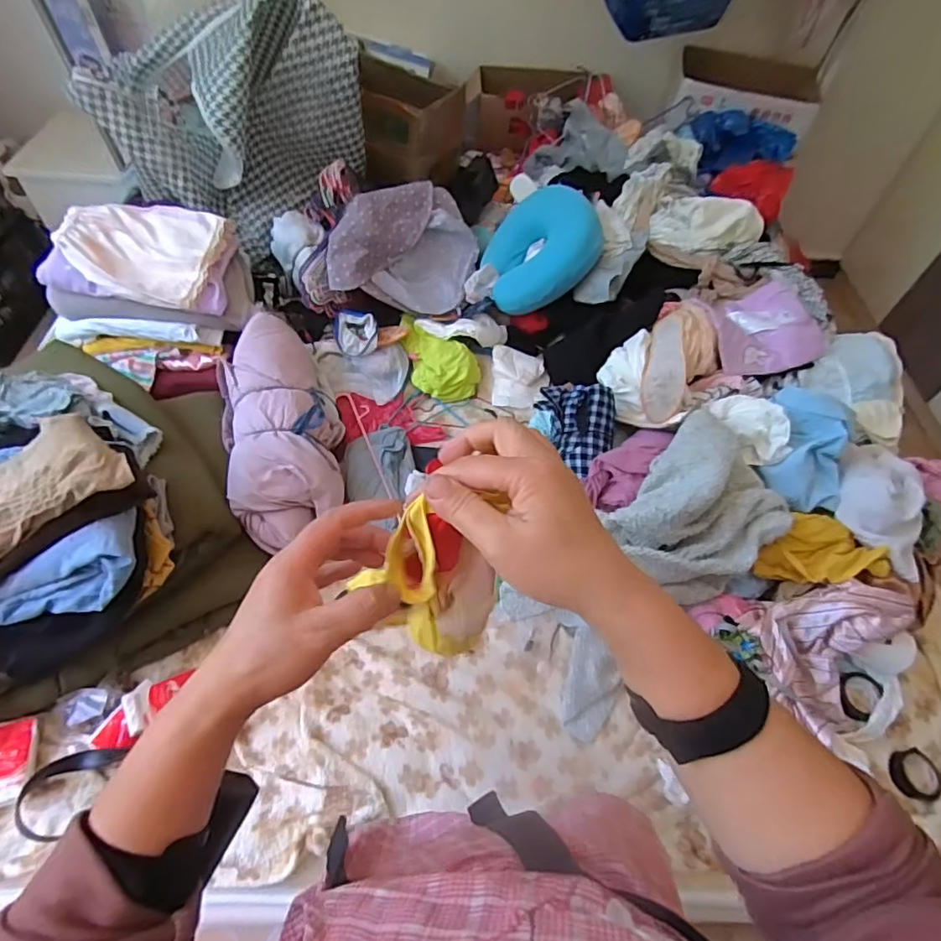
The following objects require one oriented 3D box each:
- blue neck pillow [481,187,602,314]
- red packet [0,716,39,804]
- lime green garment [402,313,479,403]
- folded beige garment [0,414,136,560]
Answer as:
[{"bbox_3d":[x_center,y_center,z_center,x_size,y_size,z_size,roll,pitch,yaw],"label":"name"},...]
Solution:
[{"bbox_3d":[0.167,-0.500,1.262,0.095,0.270,0.286,22,41,-47],"label":"blue neck pillow"},{"bbox_3d":[-0.612,0.384,0.725,0.062,0.029,0.100,-7,56,-9],"label":"red packet"},{"bbox_3d":[-0.066,-0.252,1.205,0.140,0.052,0.232,-13,57,-13],"label":"lime green garment"},{"bbox_3d":[-0.549,0.023,0.656,0.244,0.060,0.123,-27,61,-21],"label":"folded beige garment"}]

